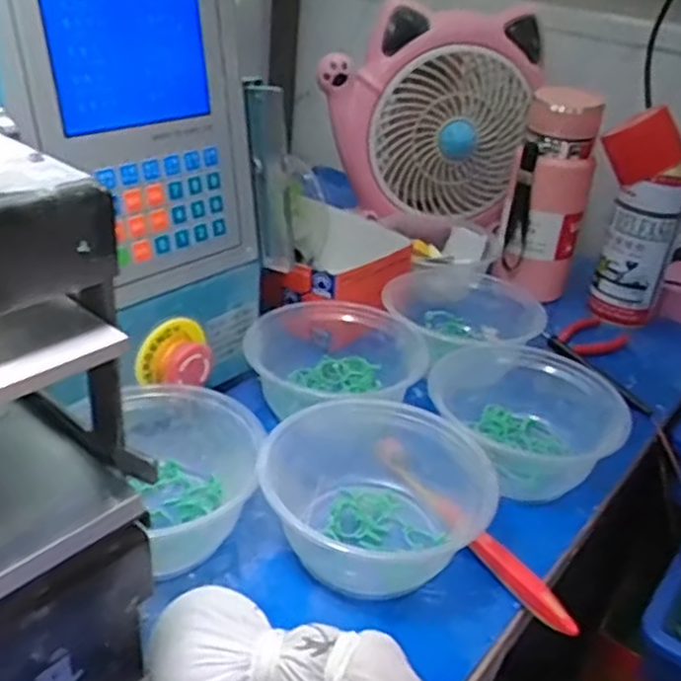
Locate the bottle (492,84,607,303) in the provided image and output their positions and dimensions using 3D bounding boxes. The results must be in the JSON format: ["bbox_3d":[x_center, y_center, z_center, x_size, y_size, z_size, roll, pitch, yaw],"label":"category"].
[{"bbox_3d":[0.211,-0.149,0.734,0.075,0.202,0.071,13,31,12],"label":"bottle"}]

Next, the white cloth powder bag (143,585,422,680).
[{"bbox_3d":[-0.018,0.163,0.339,0.141,0.047,0.054,12,31,10],"label":"white cloth powder bag"}]

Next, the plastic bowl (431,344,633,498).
[{"bbox_3d":[0.135,0.060,0.521,0.130,0.060,0.136,5,30,-3],"label":"plastic bowl"}]

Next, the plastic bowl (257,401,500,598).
[{"bbox_3d":[0.020,0.094,0.441,0.126,0.056,0.125,5,30,-3],"label":"plastic bowl"}]

